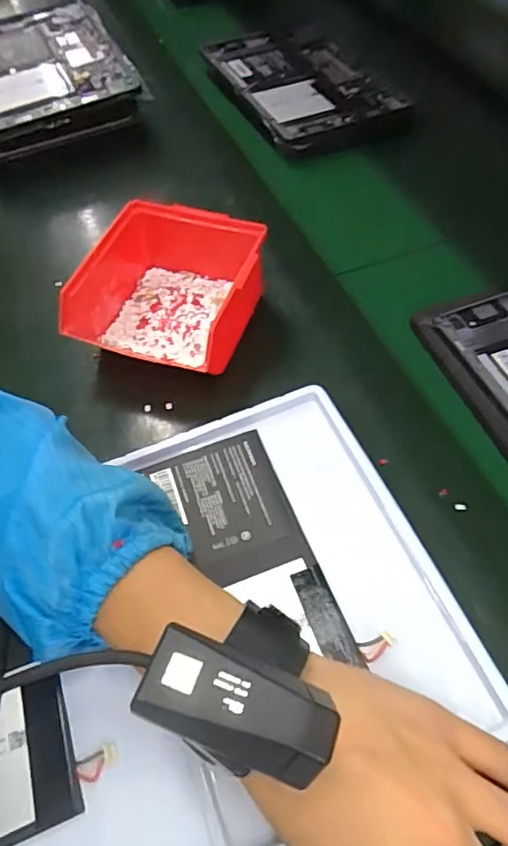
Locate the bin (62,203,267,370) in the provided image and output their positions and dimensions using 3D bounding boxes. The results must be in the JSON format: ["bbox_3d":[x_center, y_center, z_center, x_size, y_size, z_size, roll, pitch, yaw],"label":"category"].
[{"bbox_3d":[-0.073,-0.103,0.428,0.145,0.065,0.131,11,57,9],"label":"bin"}]

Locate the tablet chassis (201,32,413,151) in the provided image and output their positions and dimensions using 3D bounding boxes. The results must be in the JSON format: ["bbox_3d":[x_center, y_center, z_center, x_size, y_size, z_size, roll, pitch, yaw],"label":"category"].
[{"bbox_3d":[0.057,-0.420,0.666,0.160,0.018,0.265,-21,57,-10],"label":"tablet chassis"}]

